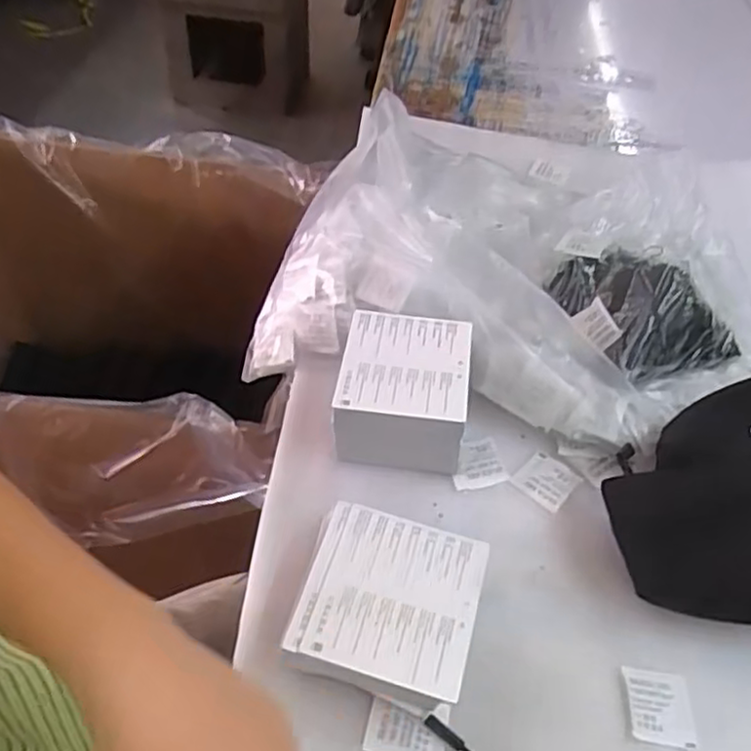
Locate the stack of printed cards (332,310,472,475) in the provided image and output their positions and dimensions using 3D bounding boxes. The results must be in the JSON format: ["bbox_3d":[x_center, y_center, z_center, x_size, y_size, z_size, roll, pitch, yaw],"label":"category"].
[{"bbox_3d":[0.020,0.012,0.519,0.090,0.065,0.105,8,47,2],"label":"stack of printed cards"}]

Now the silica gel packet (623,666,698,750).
[{"bbox_3d":[0.163,0.190,0.404,0.037,0.005,0.039,5,47,-1],"label":"silica gel packet"}]

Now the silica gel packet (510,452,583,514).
[{"bbox_3d":[0.125,0.077,0.515,0.040,0.005,0.041,35,54,24],"label":"silica gel packet"}]

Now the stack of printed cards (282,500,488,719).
[{"bbox_3d":[0.007,0.138,0.423,0.101,0.033,0.102,14,48,8],"label":"stack of printed cards"}]

